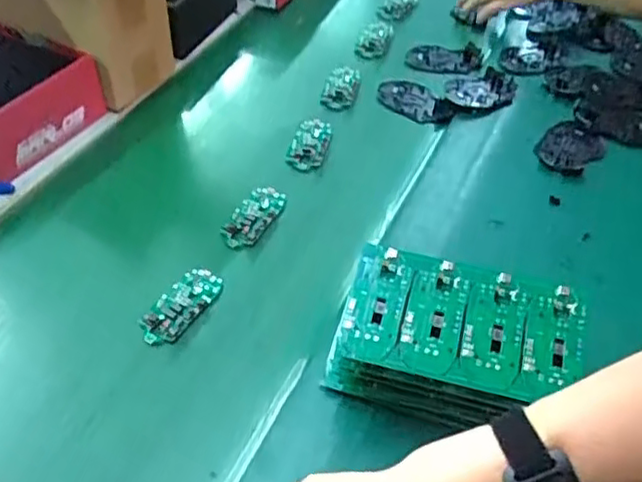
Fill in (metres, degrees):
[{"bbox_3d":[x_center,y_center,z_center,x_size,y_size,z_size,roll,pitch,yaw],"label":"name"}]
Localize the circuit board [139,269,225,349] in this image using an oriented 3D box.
[{"bbox_3d":[-0.142,0.065,0.671,0.049,0.010,0.095,32,58,26],"label":"circuit board"}]

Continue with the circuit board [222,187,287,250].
[{"bbox_3d":[-0.076,-0.029,0.766,0.047,0.018,0.094,18,48,13],"label":"circuit board"}]

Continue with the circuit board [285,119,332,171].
[{"bbox_3d":[-0.014,-0.130,0.875,0.049,0.016,0.101,10,47,6],"label":"circuit board"}]

